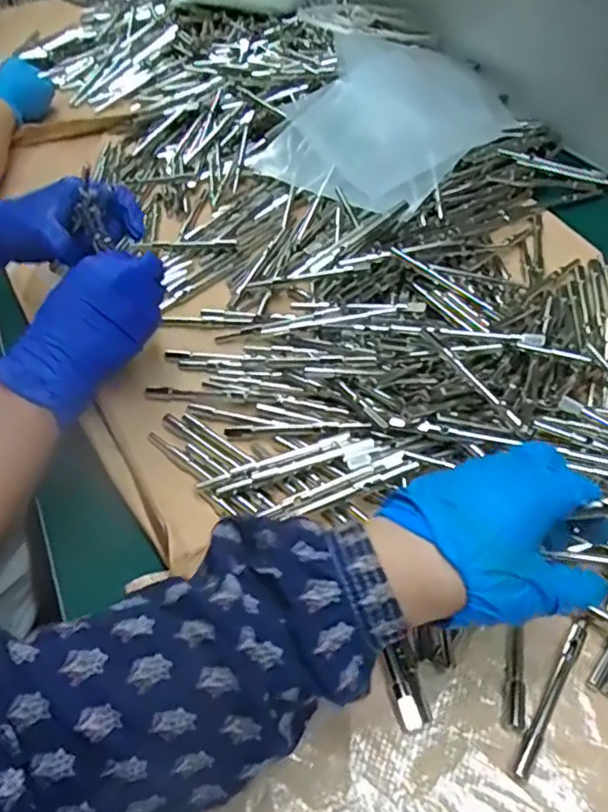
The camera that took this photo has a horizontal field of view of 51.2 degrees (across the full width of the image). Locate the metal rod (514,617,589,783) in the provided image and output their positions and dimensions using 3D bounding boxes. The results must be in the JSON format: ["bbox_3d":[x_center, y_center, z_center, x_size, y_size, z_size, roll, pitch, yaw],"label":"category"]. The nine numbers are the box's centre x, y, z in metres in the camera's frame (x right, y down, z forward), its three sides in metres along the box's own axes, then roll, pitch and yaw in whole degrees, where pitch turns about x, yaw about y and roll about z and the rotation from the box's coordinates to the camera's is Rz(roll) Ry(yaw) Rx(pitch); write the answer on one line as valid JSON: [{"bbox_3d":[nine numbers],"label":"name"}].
[{"bbox_3d":[0.131,0.152,0.334,0.009,0.005,0.091,26,55,24],"label":"metal rod"}]

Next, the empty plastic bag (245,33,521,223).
[{"bbox_3d":[0.091,-0.320,0.700,0.222,0.064,0.280,31,57,27],"label":"empty plastic bag"}]

